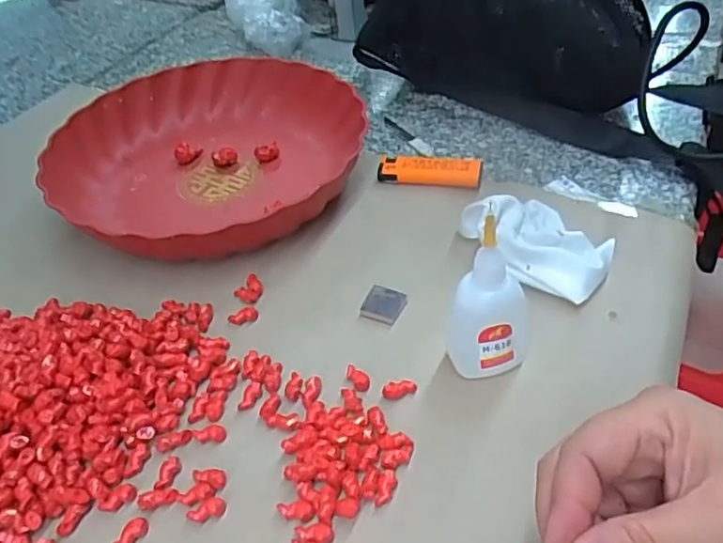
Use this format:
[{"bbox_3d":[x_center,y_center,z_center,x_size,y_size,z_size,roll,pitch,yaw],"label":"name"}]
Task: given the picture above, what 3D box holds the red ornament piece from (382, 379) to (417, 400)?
[{"bbox_3d":[0.021,0.066,0.336,0.019,0.008,0.010,-18,45,-11],"label":"red ornament piece"}]

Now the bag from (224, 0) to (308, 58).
[{"bbox_3d":[-0.110,-0.299,0.686,0.079,0.069,0.115,-14,45,-7],"label":"bag"}]

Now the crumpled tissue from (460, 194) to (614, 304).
[{"bbox_3d":[0.118,-0.021,0.393,0.068,0.035,0.093,-31,49,-23],"label":"crumpled tissue"}]

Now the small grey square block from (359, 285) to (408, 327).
[{"bbox_3d":[0.014,0.021,0.382,0.025,0.006,0.025,17,49,22],"label":"small grey square block"}]

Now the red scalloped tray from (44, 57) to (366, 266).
[{"bbox_3d":[-0.125,-0.093,0.490,0.228,0.048,0.243,5,46,12],"label":"red scalloped tray"}]

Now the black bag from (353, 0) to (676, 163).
[{"bbox_3d":[0.140,-0.206,0.528,0.268,0.115,0.117,24,52,28],"label":"black bag"}]

